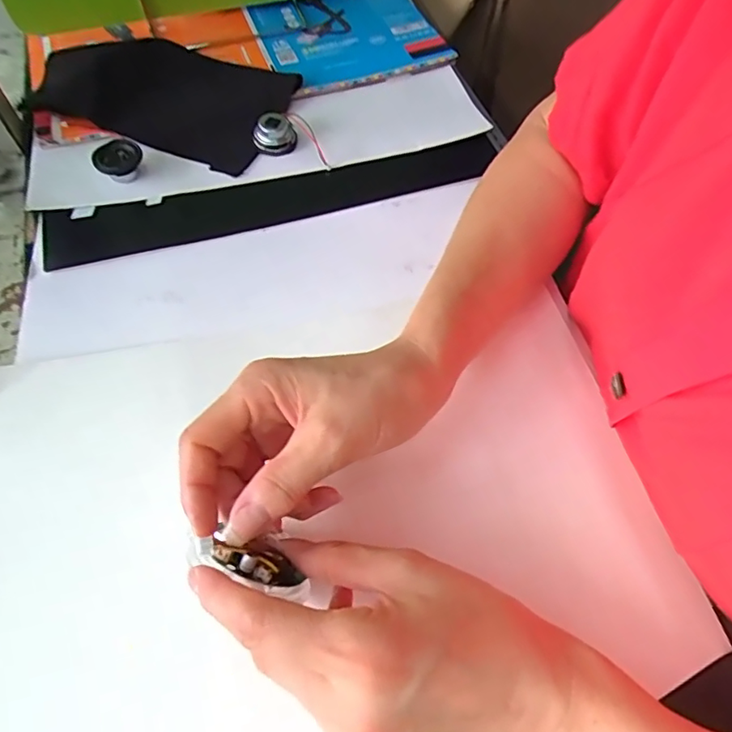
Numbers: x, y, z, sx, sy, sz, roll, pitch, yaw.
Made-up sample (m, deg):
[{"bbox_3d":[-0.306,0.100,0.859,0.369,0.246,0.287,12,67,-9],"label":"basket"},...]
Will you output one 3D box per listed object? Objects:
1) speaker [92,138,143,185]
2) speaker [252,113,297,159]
[{"bbox_3d":[-0.193,-0.160,0.418,0.035,0.014,0.039,-33,66,-18],"label":"speaker"},{"bbox_3d":[-0.074,-0.187,0.433,0.034,0.020,0.034,-9,61,-6],"label":"speaker"}]

